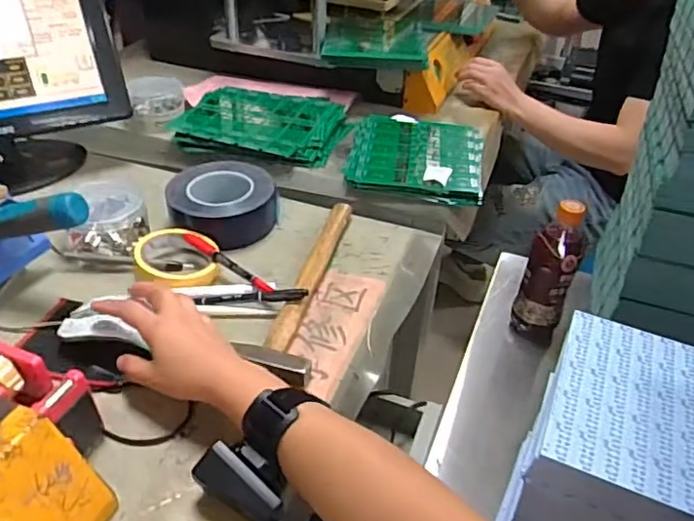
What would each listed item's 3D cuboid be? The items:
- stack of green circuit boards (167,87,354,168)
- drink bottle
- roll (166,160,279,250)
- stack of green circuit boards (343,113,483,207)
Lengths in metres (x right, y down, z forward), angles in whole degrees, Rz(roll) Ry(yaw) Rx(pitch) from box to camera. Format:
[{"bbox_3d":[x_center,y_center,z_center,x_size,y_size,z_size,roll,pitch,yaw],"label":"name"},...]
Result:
[{"bbox_3d":[-0.143,-0.229,0.978,0.267,0.032,0.214,14,38,14],"label":"stack of green circuit boards"},{"bbox_3d":[0.252,0.020,0.735,0.060,0.184,0.056,18,39,18],"label":"drink bottle"},{"bbox_3d":[-0.159,-0.077,0.745,0.132,0.049,0.139,2,37,-2],"label":"roll"},{"bbox_3d":[0.110,-0.169,0.918,0.205,0.021,0.233,9,37,7],"label":"stack of green circuit boards"}]

